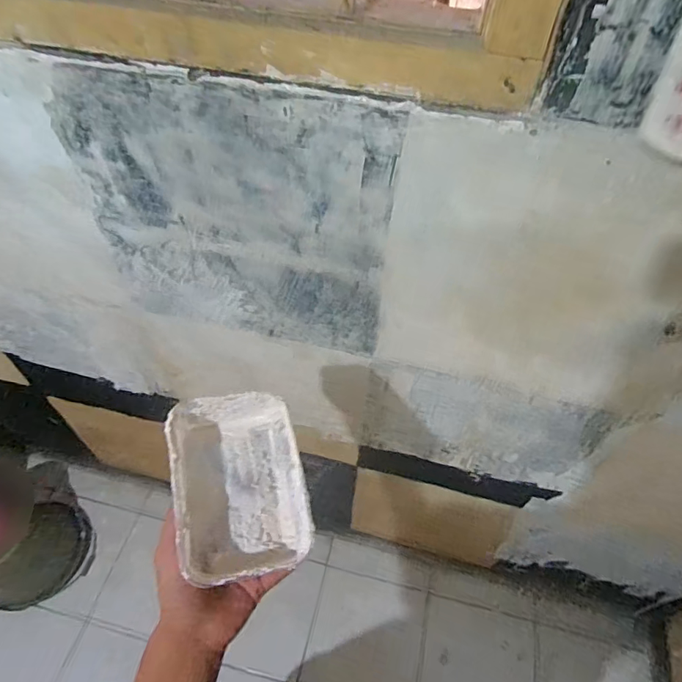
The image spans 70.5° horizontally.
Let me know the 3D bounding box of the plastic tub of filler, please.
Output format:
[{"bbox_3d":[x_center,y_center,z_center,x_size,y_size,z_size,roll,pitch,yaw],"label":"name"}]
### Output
[{"bbox_3d":[-0.096,0.139,0.471,0.115,0.076,0.165,-10,54,-10],"label":"plastic tub of filler"}]

